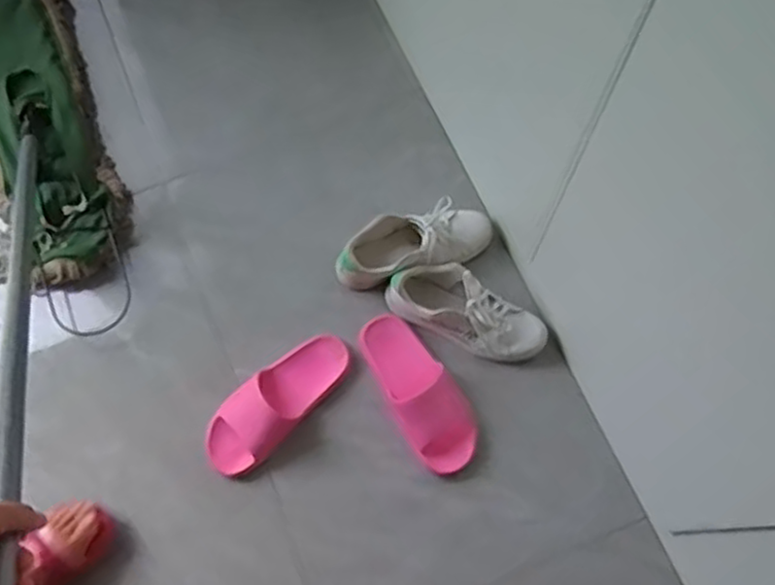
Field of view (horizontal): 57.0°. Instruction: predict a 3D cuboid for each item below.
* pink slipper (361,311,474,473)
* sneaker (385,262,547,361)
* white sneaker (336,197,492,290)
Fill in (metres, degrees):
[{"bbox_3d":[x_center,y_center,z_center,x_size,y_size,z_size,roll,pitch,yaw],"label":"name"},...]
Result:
[{"bbox_3d":[0.044,0.143,1.061,0.101,0.056,0.249,-32,73,-11],"label":"pink slipper"},{"bbox_3d":[0.121,0.028,1.086,0.240,0.084,0.092,28,72,10],"label":"sneaker"},{"bbox_3d":[0.042,-0.079,1.123,0.249,0.102,0.101,-16,72,-5],"label":"white sneaker"}]

